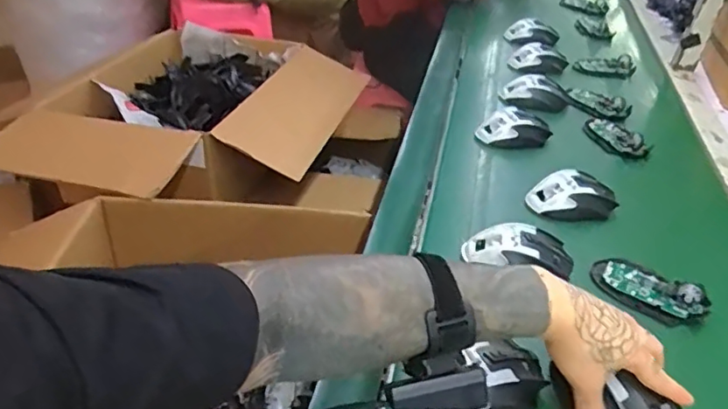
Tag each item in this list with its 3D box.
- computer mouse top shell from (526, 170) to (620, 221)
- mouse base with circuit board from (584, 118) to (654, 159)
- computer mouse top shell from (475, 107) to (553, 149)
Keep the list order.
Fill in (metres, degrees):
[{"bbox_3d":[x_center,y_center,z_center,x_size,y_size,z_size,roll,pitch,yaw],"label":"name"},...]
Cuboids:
[{"bbox_3d":[0.266,-0.011,0.746,0.110,0.038,0.066,-5,37,-14],"label":"computer mouse top shell"},{"bbox_3d":[0.391,-0.107,0.908,0.063,0.030,0.108,-15,40,-26],"label":"mouse base with circuit board"},{"bbox_3d":[0.227,-0.117,0.884,0.114,0.039,0.053,0,36,-8],"label":"computer mouse top shell"}]

